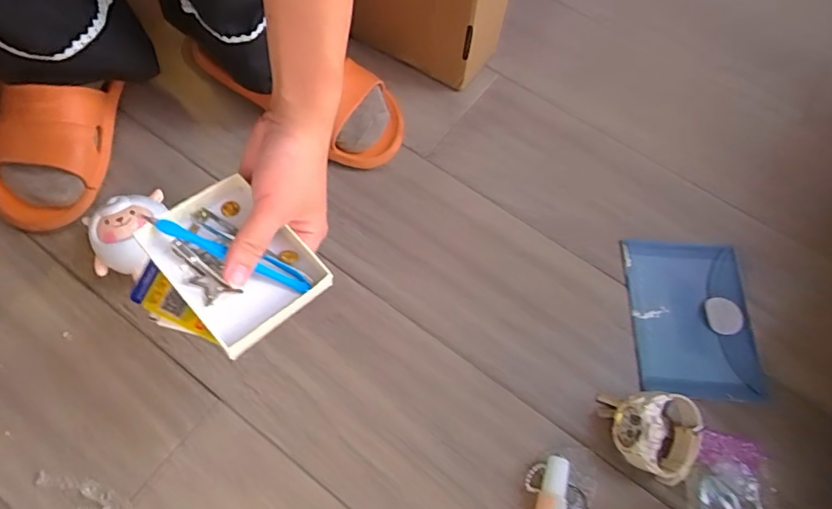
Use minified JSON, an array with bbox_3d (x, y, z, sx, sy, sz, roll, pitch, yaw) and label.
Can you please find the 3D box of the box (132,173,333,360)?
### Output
[{"bbox_3d":[-0.107,0.004,0.298,0.070,0.026,0.091,-39,72,-19],"label":"box"}]

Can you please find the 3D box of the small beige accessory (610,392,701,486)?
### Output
[{"bbox_3d":[0.194,0.142,0.395,0.067,0.046,0.066,3,64,-2],"label":"small beige accessory"}]

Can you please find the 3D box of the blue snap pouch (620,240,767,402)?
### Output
[{"bbox_3d":[0.253,0.055,0.462,0.111,0.008,0.145,4,64,-1],"label":"blue snap pouch"}]

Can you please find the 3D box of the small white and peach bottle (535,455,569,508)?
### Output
[{"bbox_3d":[0.102,0.188,0.381,0.019,0.020,0.064,16,64,5],"label":"small white and peach bottle"}]

